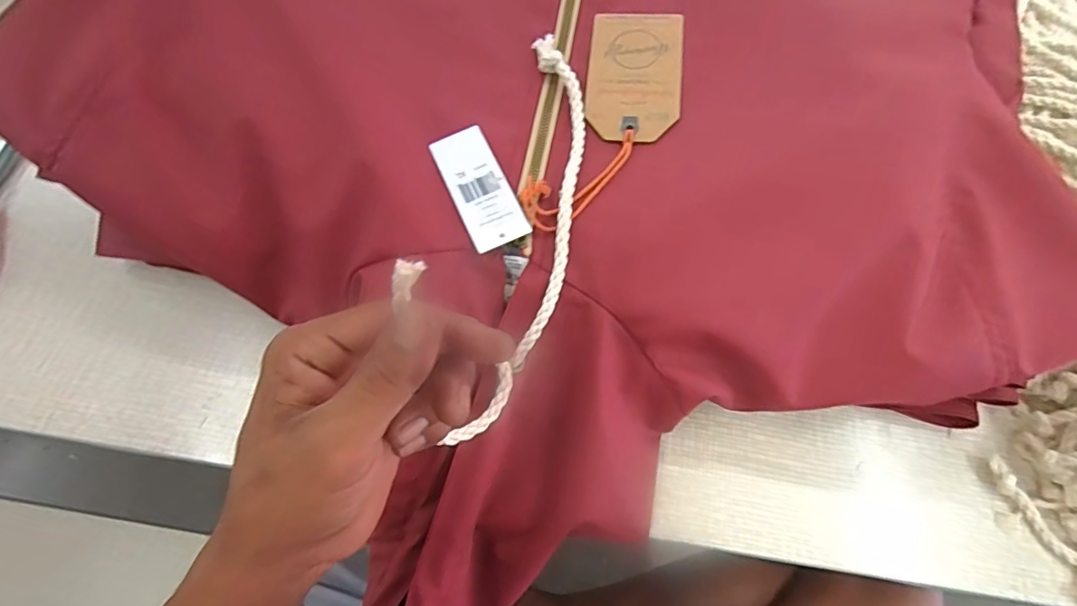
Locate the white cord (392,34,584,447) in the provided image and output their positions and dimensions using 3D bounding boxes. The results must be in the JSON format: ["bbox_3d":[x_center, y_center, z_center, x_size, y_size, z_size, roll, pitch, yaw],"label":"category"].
[{"bbox_3d":[-0.007,-0.061,0.256,0.056,0.118,0.256,12,72,2],"label":"white cord"}]

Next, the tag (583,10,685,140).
[{"bbox_3d":[0.061,-0.145,0.323,0.057,0.004,0.099,5,71,7],"label":"tag"}]

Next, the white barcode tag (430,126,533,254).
[{"bbox_3d":[-0.035,-0.068,0.296,0.033,0.004,0.080,-23,71,-11],"label":"white barcode tag"}]

